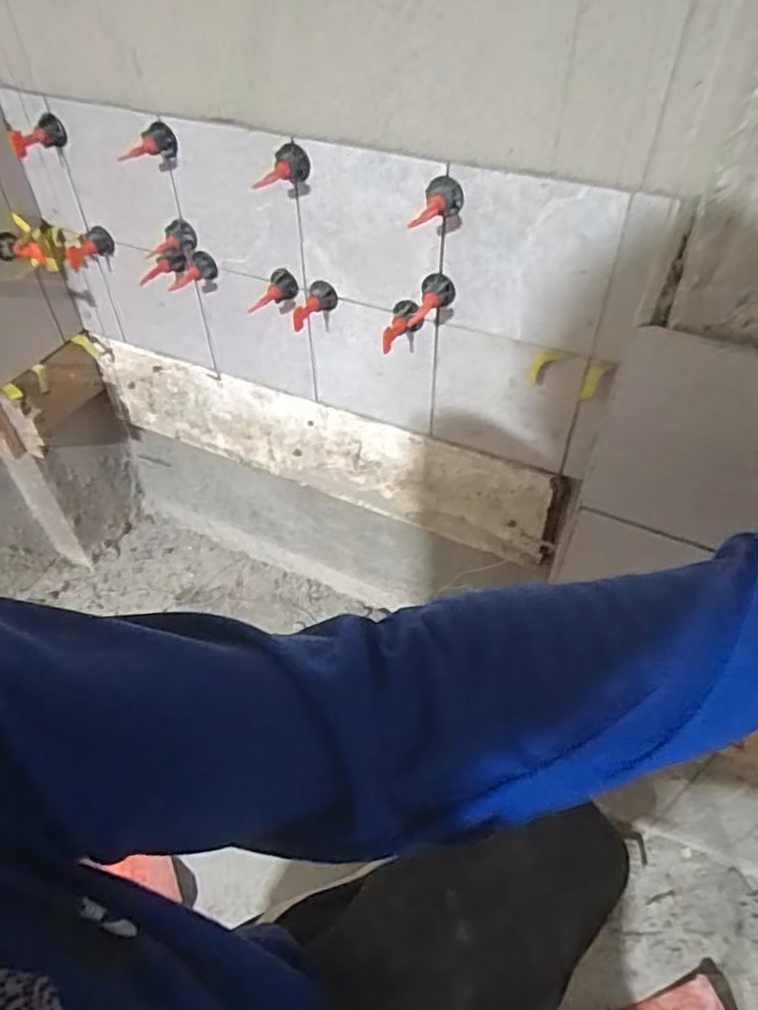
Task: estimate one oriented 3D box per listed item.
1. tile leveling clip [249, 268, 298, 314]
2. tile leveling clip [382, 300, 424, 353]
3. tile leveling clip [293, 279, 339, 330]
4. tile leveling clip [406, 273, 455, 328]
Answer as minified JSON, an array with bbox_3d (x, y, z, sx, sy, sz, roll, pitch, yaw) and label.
[{"bbox_3d":[-0.113,-0.221,0.699,0.061,0.026,0.030,-43,58,-11],"label":"tile leveling clip"},{"bbox_3d":[0.019,-0.171,0.647,0.028,0.028,0.056,27,72,23],"label":"tile leveling clip"},{"bbox_3d":[-0.067,-0.199,0.677,0.039,0.040,0.047,10,48,10],"label":"tile leveling clip"},{"bbox_3d":[0.049,-0.189,0.620,0.040,0.045,0.030,9,48,9],"label":"tile leveling clip"}]

